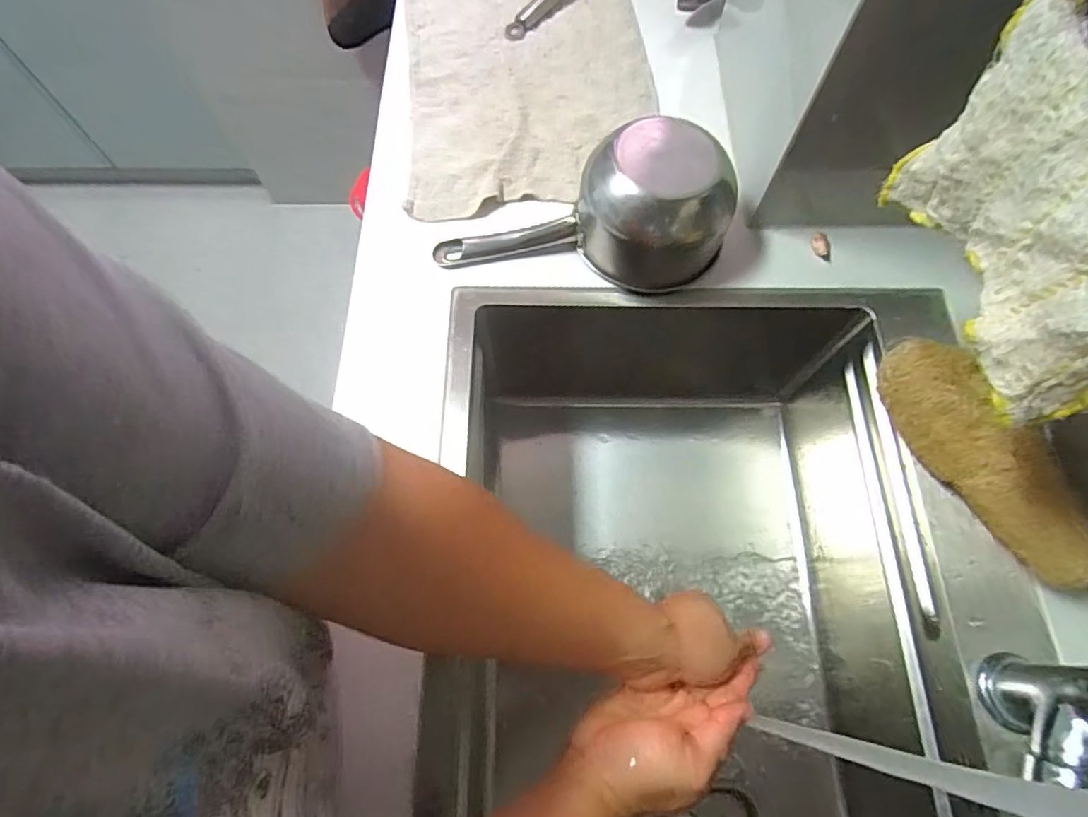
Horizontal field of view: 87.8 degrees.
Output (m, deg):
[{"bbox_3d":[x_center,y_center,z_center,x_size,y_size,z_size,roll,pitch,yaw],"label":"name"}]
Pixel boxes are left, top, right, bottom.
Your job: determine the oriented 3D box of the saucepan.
[{"bbox_3d":[0.033,-0.177,0.494,0.259,0.087,0.120,-1,67,-3],"label":"saucepan"}]

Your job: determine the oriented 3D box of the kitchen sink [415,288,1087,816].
[{"bbox_3d":[0.145,0.249,0.519,0.425,0.297,0.654,-1,67,-1],"label":"kitchen sink"}]

